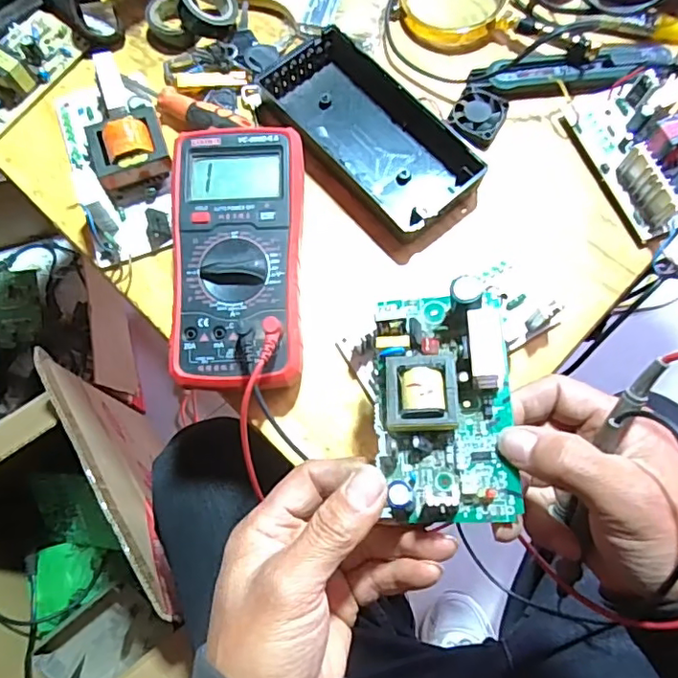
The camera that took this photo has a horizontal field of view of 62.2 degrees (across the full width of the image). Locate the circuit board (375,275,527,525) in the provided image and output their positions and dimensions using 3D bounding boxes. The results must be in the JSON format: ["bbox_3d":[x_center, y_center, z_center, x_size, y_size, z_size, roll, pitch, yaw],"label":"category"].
[{"bbox_3d":[0.055,0.028,0.297,0.069,0.027,0.130,1,73,2],"label":"circuit board"}]

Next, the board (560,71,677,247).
[{"bbox_3d":[0.232,-0.142,0.419,0.075,0.036,0.125,-22,73,-5],"label":"board"}]

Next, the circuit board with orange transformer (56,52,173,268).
[{"bbox_3d":[-0.172,-0.142,0.435,0.078,0.040,0.164,-18,73,-4],"label":"circuit board with orange transformer"}]

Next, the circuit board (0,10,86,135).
[{"bbox_3d":[-0.278,-0.230,0.468,0.061,0.033,0.123,37,78,12],"label":"circuit board"}]

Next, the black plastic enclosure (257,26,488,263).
[{"bbox_3d":[0.022,-0.156,0.439,0.094,0.029,0.185,-39,75,-10],"label":"black plastic enclosure"}]

